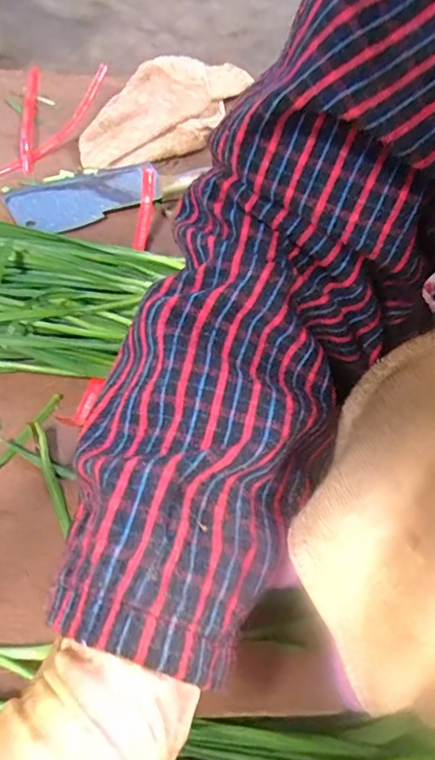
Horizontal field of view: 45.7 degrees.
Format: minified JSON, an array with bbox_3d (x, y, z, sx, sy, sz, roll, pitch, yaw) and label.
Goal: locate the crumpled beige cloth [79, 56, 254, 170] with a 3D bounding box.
[{"bbox_3d":[-0.066,-0.354,0.665,0.133,0.046,0.291,19,51,9],"label":"crumpled beige cloth"}]

